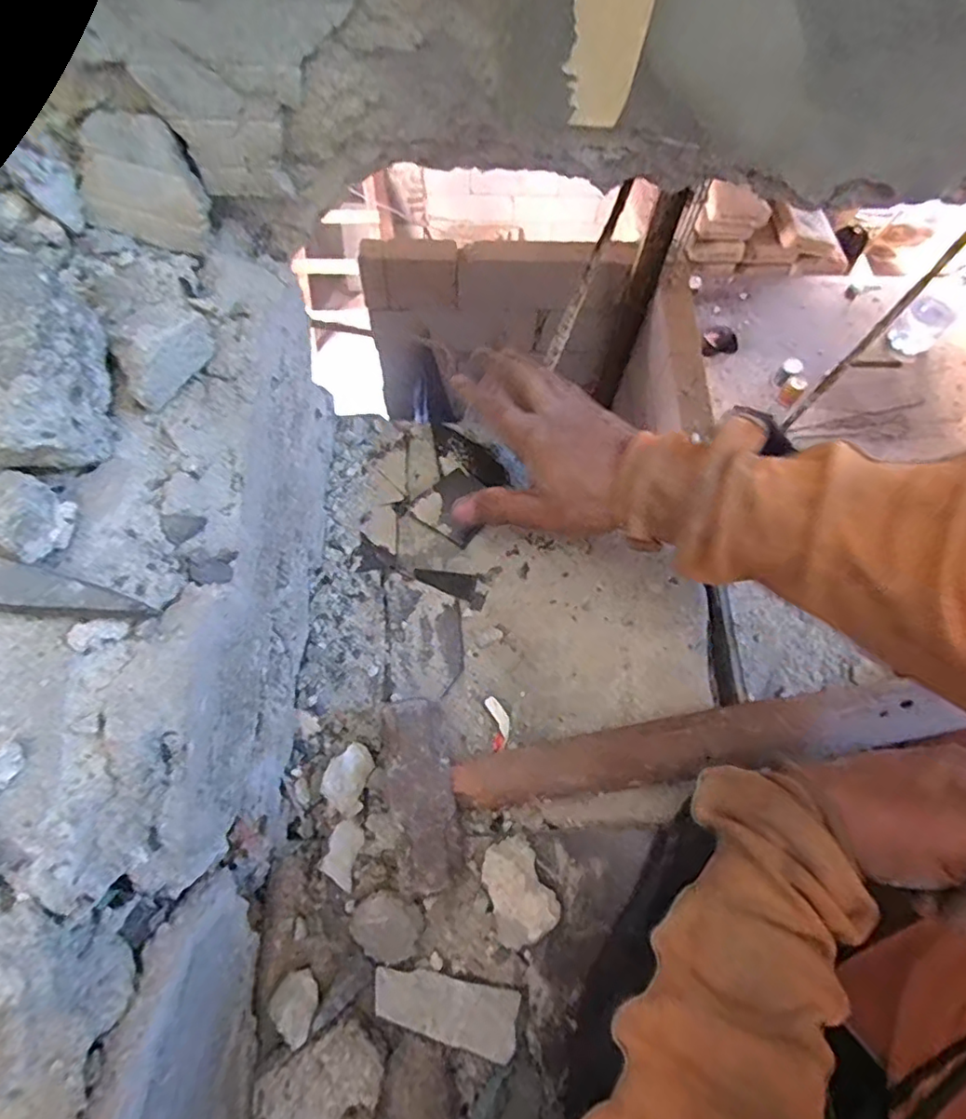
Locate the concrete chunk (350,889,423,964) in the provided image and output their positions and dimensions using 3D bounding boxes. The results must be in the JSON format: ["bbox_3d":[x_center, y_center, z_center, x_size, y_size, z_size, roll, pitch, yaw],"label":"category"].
[{"bbox_3d":[-0.051,0.194,0.316,0.036,0.016,0.031,18,67,5],"label":"concrete chunk"}]

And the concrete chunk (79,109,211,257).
[{"bbox_3d":[-0.151,-0.168,0.264,0.050,0.051,0.010,8,43,-4],"label":"concrete chunk"}]

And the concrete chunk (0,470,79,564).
[{"bbox_3d":[-0.158,-0.015,0.208,0.029,0.023,0.022,37,70,12],"label":"concrete chunk"}]

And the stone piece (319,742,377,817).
[{"bbox_3d":[-0.077,0.124,0.339,0.023,0.020,0.037,16,67,4],"label":"stone piece"}]

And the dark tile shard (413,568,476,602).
[{"bbox_3d":[-0.026,0.015,0.410,0.042,0.007,0.017,12,67,3],"label":"dark tile shard"}]

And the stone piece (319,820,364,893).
[{"bbox_3d":[-0.077,0.163,0.328,0.019,0.006,0.033,22,56,-20],"label":"stone piece"}]

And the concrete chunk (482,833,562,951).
[{"bbox_3d":[0.020,0.182,0.328,0.035,0.013,0.050,-15,68,-9],"label":"concrete chunk"}]

